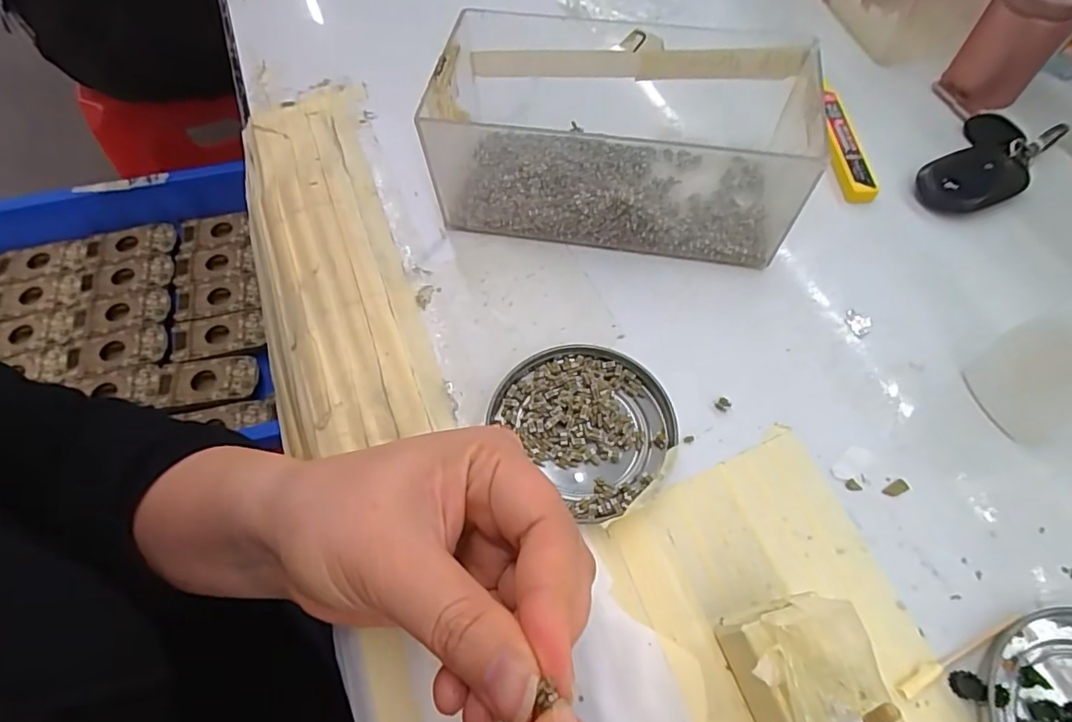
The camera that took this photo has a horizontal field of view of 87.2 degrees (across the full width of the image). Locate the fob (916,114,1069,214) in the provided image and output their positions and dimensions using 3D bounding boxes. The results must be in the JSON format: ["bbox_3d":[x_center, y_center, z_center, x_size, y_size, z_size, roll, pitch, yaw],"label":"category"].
[{"bbox_3d":[0.253,-0.111,0.317,0.087,0.012,0.044,-41,67,-20],"label":"fob"}]

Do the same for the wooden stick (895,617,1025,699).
[{"bbox_3d":[0.152,0.104,0.202,0.056,0.004,0.006,-25,63,-13],"label":"wooden stick"}]

